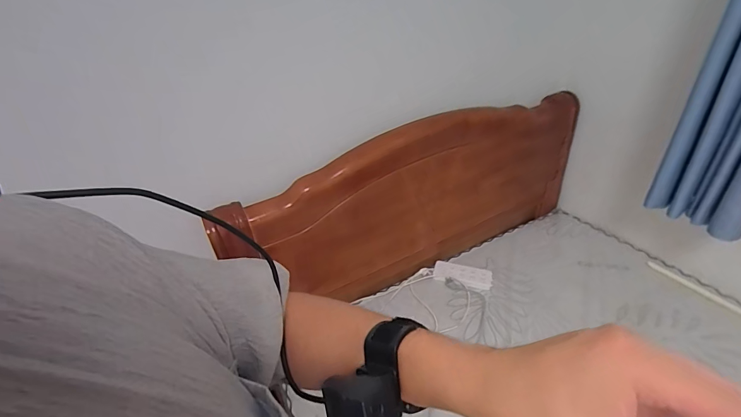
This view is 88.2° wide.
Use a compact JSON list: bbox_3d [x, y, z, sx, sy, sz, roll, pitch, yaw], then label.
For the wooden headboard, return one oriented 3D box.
[{"bbox_3d":[0.216,-0.028,1.352,1.358,0.582,0.083,-22,38,-21],"label":"wooden headboard"}]

